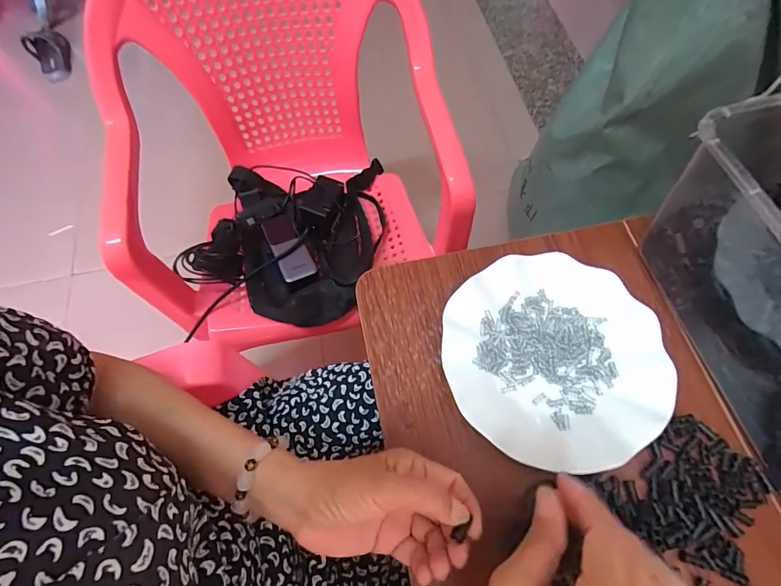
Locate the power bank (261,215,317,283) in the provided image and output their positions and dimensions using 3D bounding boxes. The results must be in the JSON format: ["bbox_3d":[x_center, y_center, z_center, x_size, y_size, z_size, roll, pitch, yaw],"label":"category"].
[{"bbox_3d":[-0.164,-0.076,0.640,0.050,0.008,0.127,-26,67,-9],"label":"power bank"}]

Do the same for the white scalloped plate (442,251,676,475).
[{"bbox_3d":[0.142,0.055,0.357,0.185,0.028,0.177,-1,65,2],"label":"white scalloped plate"}]

